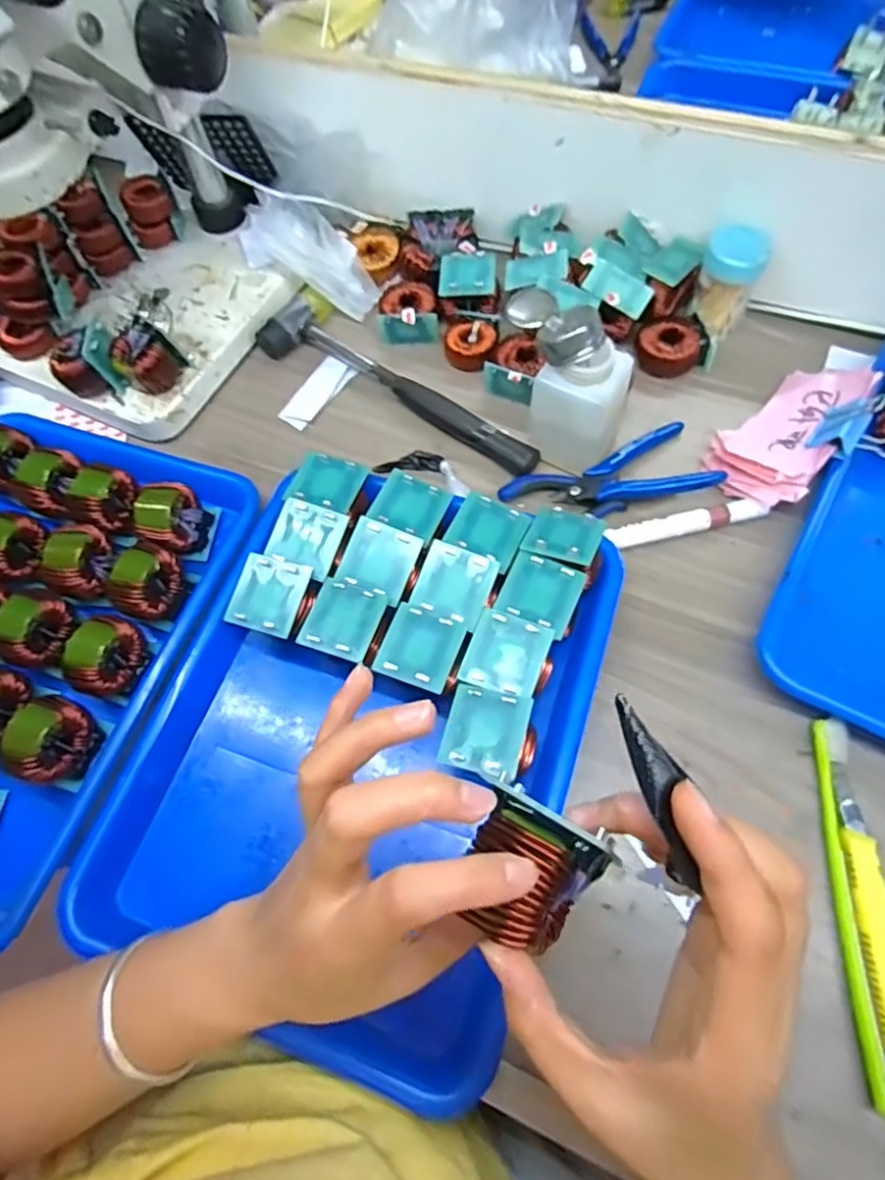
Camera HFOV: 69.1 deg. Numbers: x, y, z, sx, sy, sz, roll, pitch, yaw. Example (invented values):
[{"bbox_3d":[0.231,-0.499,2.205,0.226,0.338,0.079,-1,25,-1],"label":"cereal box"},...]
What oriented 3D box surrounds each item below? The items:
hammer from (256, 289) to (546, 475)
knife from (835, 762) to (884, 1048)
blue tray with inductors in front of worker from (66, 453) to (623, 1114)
[{"bbox_3d":[-0.036,-0.166,0.520,0.266,0.032,0.051,30,70,18],"label":"hammer"},{"bbox_3d":[0.227,0.169,0.340,0.022,0.007,0.142,-10,62,16],"label":"knife"},{"bbox_3d":[-0.048,0.077,0.385,0.249,0.049,0.328,16,66,12],"label":"blue tray with inductors in front of worker"}]

